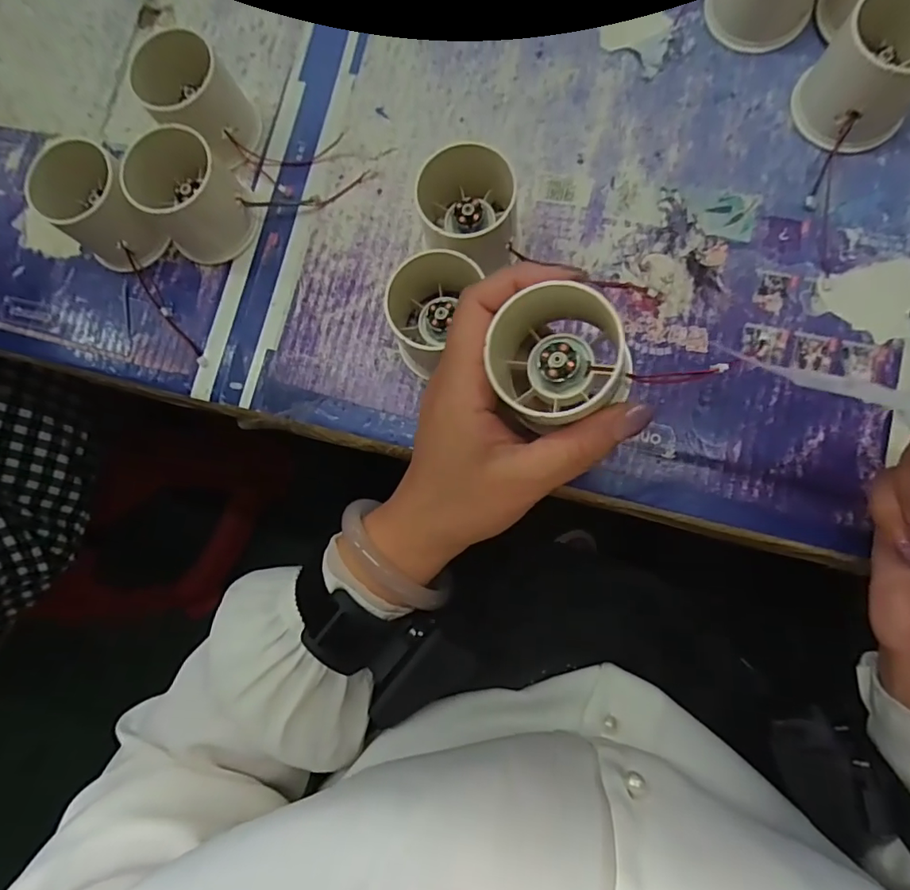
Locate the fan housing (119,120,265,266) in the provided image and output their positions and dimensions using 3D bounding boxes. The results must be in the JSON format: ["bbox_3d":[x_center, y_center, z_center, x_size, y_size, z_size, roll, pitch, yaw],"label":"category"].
[{"bbox_3d":[-0.153,-0.144,0.302,0.061,0.049,0.053,41,90,10],"label":"fan housing"}]

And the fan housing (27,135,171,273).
[{"bbox_3d":[-0.200,-0.134,0.303,0.047,0.056,0.051,-1,83,7],"label":"fan housing"}]

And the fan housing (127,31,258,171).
[{"bbox_3d":[-0.147,-0.200,0.305,0.051,0.057,0.053,-1,83,7],"label":"fan housing"}]

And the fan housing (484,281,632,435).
[{"bbox_3d":[0.040,-0.035,0.214,0.051,0.038,0.044,-22,81,4],"label":"fan housing"}]

